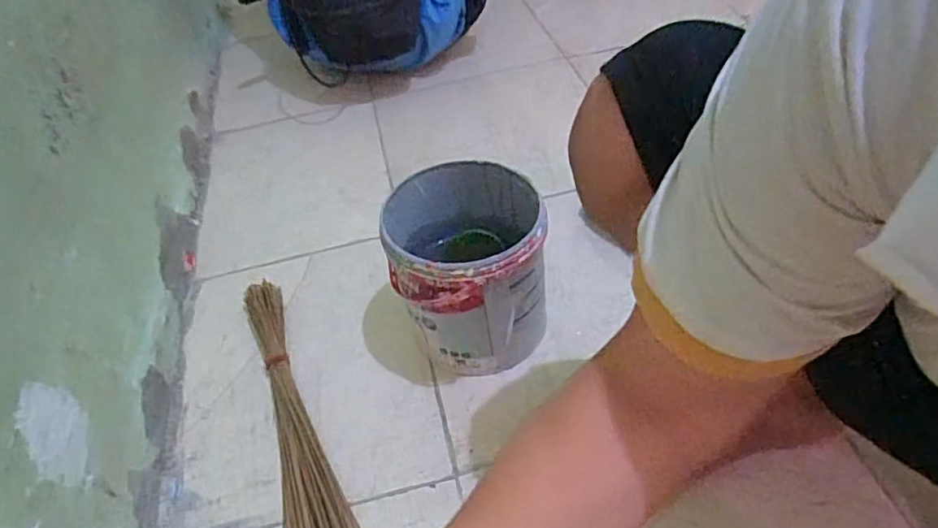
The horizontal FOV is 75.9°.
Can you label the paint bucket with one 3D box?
[{"bbox_3d":[0.000,0.010,0.705,0.164,0.189,0.176,-4,46,4],"label":"paint bucket"}]

